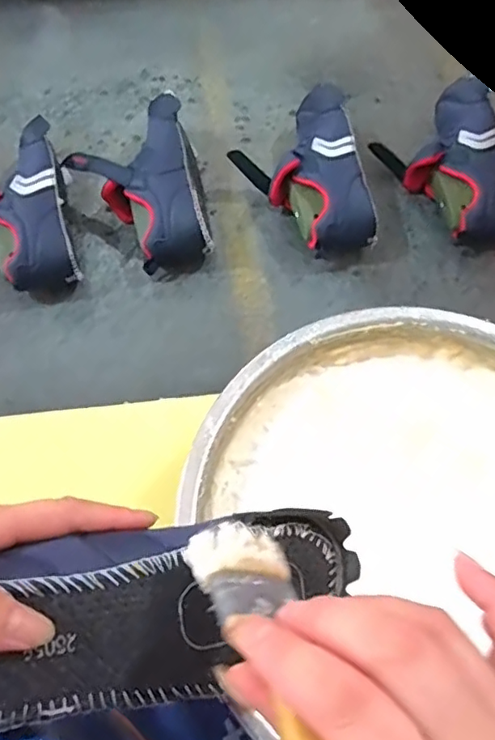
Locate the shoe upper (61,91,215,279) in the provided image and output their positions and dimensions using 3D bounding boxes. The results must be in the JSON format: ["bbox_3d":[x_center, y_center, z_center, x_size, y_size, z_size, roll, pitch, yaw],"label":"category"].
[{"bbox_3d":[-0.104,-0.211,0.667,0.145,0.074,0.209,-29,69,-16],"label":"shoe upper"}]

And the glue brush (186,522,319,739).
[{"bbox_3d":[0.010,0.098,0.189,0.037,0.155,0.017,-15,109,-10],"label":"glue brush"}]

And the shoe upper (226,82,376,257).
[{"bbox_3d":[0.058,-0.237,0.680,0.144,0.083,0.223,-5,64,-5],"label":"shoe upper"}]

